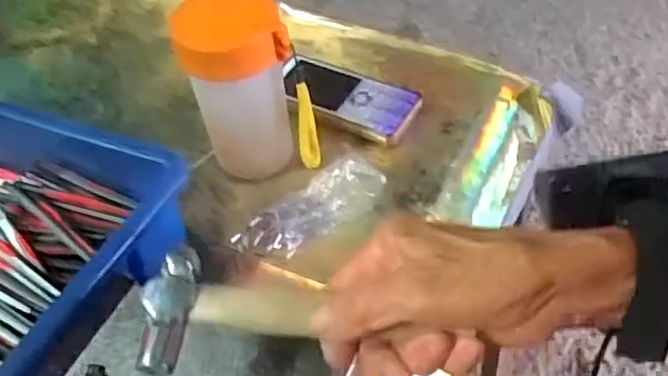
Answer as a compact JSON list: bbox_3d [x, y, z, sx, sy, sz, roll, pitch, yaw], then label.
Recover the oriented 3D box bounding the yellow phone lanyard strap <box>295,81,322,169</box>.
[{"bbox_3d":[-0.019,-0.042,0.507,0.014,0.079,0.009,-10,48,-1],"label":"yellow phone lanyard strap"}]

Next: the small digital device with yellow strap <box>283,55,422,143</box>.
[{"bbox_3d":[0.009,-0.072,0.568,0.115,0.015,0.053,19,57,16],"label":"small digital device with yellow strap"}]

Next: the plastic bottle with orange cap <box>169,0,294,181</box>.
[{"bbox_3d":[-0.064,-0.069,0.492,0.071,0.145,0.054,-7,48,-1],"label":"plastic bottle with orange cap"}]

